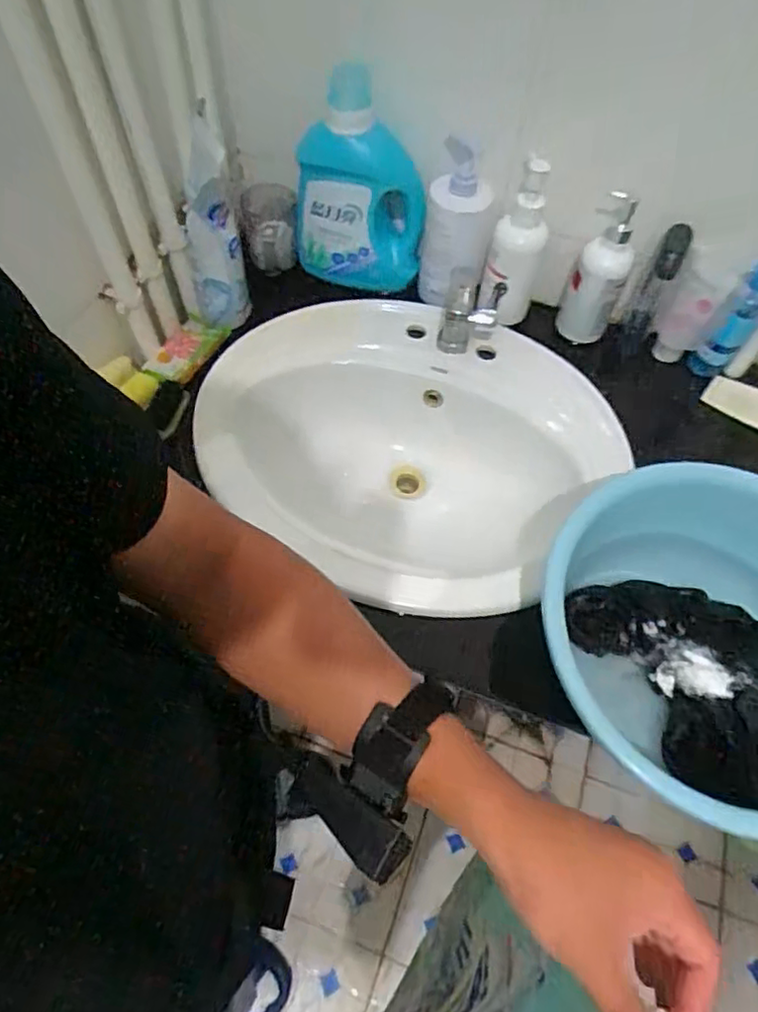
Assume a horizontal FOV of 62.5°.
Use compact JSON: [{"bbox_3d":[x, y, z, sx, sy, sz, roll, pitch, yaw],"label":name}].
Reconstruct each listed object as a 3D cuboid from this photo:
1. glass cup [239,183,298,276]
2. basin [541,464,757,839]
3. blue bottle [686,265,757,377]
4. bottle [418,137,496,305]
[{"bbox_3d":[-0.159,-0.406,0.919,0.080,0.106,0.064,-11,63,-8],"label":"glass cup"},{"bbox_3d":[0.307,0.128,0.584,0.311,0.120,0.322,2,62,-1],"label":"basin"},{"bbox_3d":[0.453,-0.232,0.800,0.033,0.164,0.042,-39,70,-20],"label":"blue bottle"},{"bbox_3d":[0.103,-0.366,0.839,0.084,0.181,0.086,2,62,-1],"label":"bottle"}]

